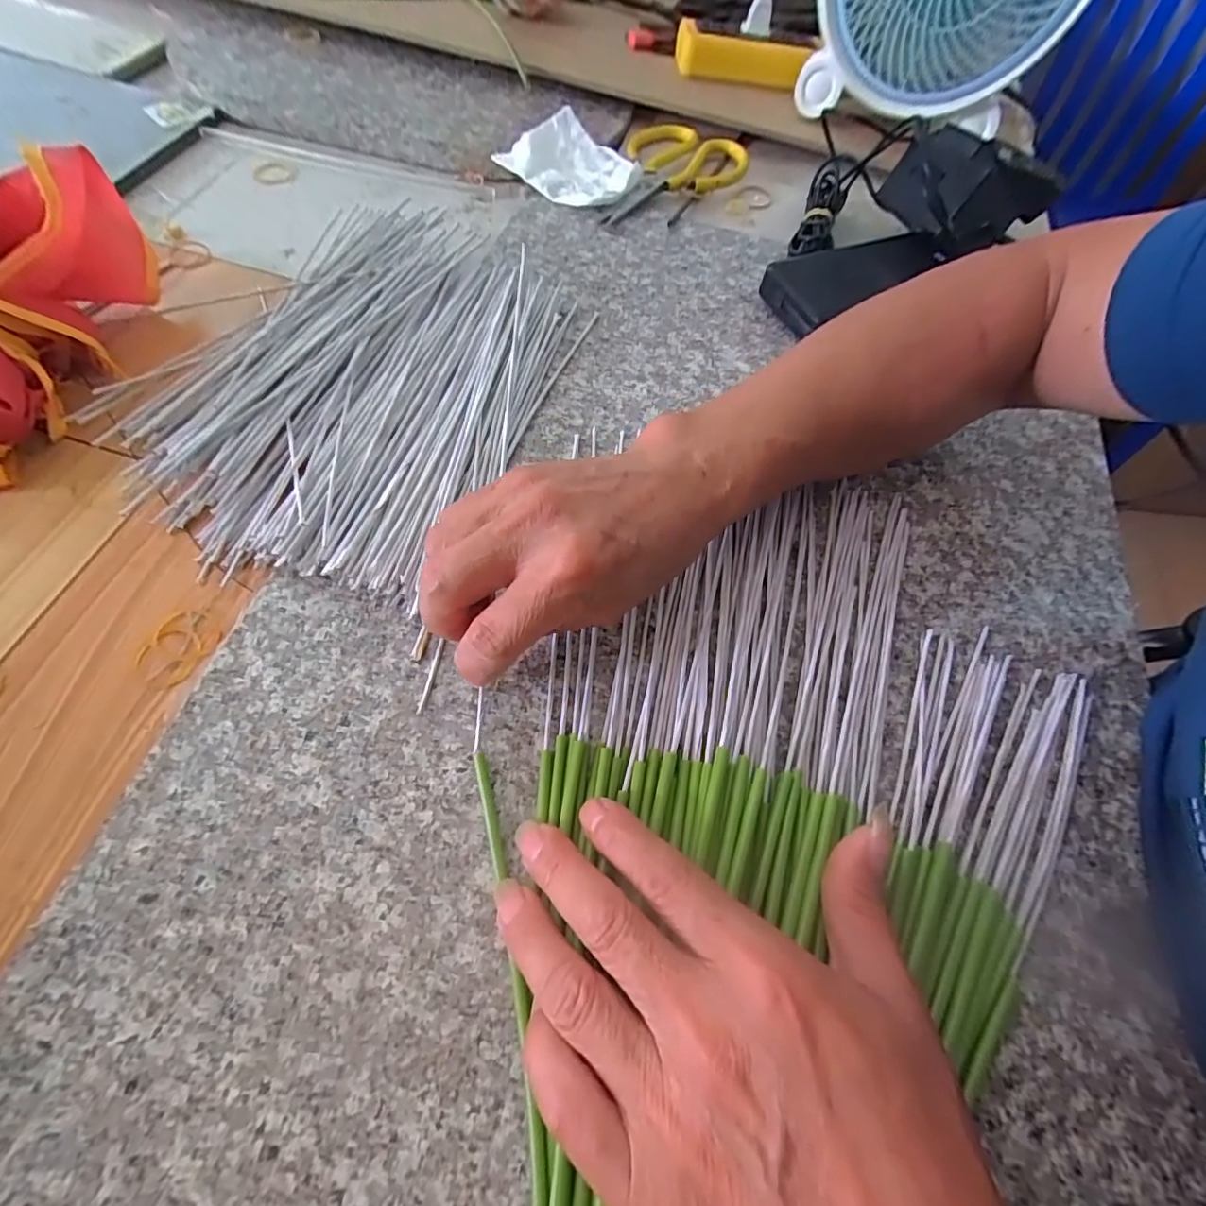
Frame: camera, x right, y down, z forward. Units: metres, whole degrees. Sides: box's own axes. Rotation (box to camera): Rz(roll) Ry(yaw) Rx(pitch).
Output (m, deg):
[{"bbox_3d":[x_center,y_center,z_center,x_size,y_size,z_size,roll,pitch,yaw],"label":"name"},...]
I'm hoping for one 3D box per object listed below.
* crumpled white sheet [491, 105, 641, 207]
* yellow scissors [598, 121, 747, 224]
[{"bbox_3d":[-0.024,-0.370,0.451,0.107,0.017,0.087,37,67,15],"label":"crumpled white sheet"},{"bbox_3d":[0.069,-0.370,0.464,0.106,0.008,0.163,10,63,2],"label":"yellow scissors"}]

